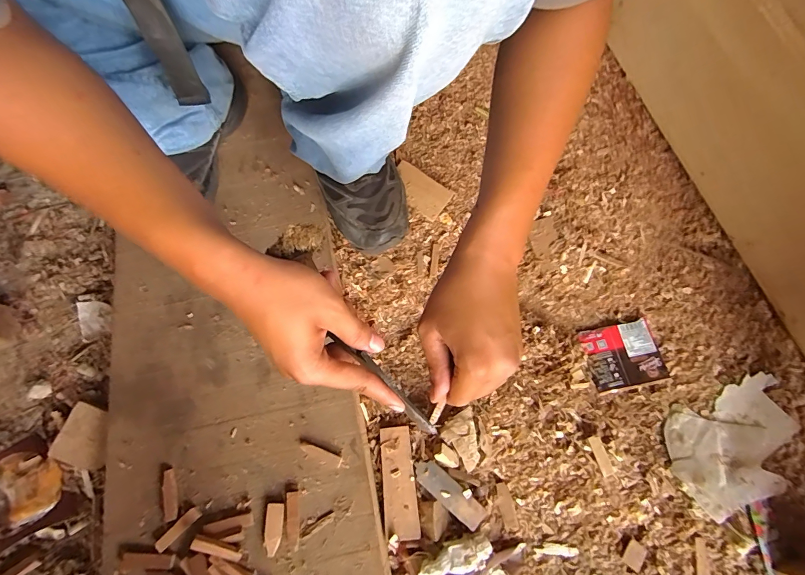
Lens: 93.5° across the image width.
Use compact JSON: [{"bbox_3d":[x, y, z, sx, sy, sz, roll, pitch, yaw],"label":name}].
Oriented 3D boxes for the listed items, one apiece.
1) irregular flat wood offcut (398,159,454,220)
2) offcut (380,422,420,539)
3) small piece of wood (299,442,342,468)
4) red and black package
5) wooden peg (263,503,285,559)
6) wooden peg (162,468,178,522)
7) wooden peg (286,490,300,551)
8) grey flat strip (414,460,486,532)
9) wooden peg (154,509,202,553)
[{"bbox_3d":[0.023,-0.144,0.560,0.095,0.008,0.053,36,72,12],"label":"irregular flat wood offcut"},{"bbox_3d":[-0.005,0.214,0.419,0.034,0.010,0.110,-5,69,-3],"label":"offcut"},{"bbox_3d":[-0.089,0.180,0.409,0.049,0.004,0.012,19,70,6],"label":"small piece of wood"},{"bbox_3d":[0.285,0.088,0.492,0.094,0.008,0.079,-10,69,-5],"label":"red and black package"},{"bbox_3d":[-0.131,0.245,0.384,0.017,0.005,0.047,-1,69,-1],"label":"wooden peg"},{"bbox_3d":[-0.243,0.216,0.395,0.013,0.007,0.049,-14,70,-6],"label":"wooden peg"},{"bbox_3d":[-0.112,0.238,0.388,0.012,0.007,0.053,-8,69,-4],"label":"wooden peg"},{"bbox_3d":[0.051,0.226,0.415,0.089,0.007,0.027,39,73,13],"label":"grey flat strip"},{"bbox_3d":[-0.228,0.245,0.383,0.046,0.004,0.013,-42,89,-25],"label":"wooden peg"}]

